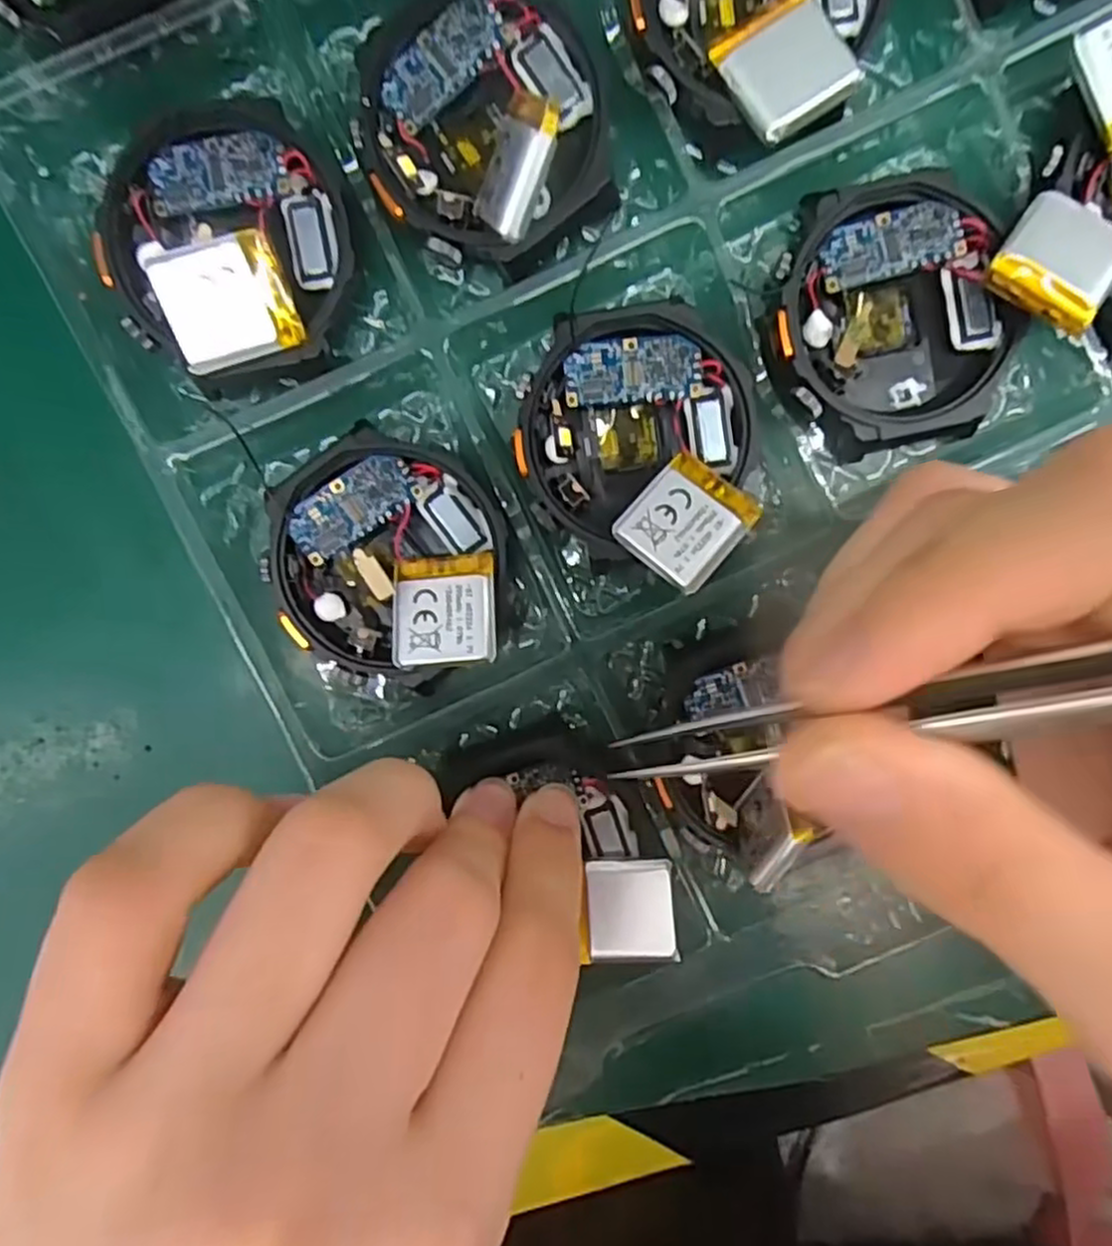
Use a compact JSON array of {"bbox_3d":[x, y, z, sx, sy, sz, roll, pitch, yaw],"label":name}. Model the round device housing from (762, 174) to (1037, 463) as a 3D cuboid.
[{"bbox_3d":[0.069,-0.062,0.155,0.049,0.009,0.052,0,98,-1],"label":"round device housing"}]

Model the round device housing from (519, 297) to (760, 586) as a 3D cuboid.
[{"bbox_3d":[0.019,-0.038,0.151,0.052,0.012,0.048,0,98,-1],"label":"round device housing"}]

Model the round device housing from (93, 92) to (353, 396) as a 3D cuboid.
[{"bbox_3d":[-0.065,-0.074,0.145,0.047,0.017,0.049,0,98,-1],"label":"round device housing"}]

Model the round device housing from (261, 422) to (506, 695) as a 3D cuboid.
[{"bbox_3d":[-0.034,-0.013,0.156,0.050,0.017,0.047,0,98,-1],"label":"round device housing"}]

